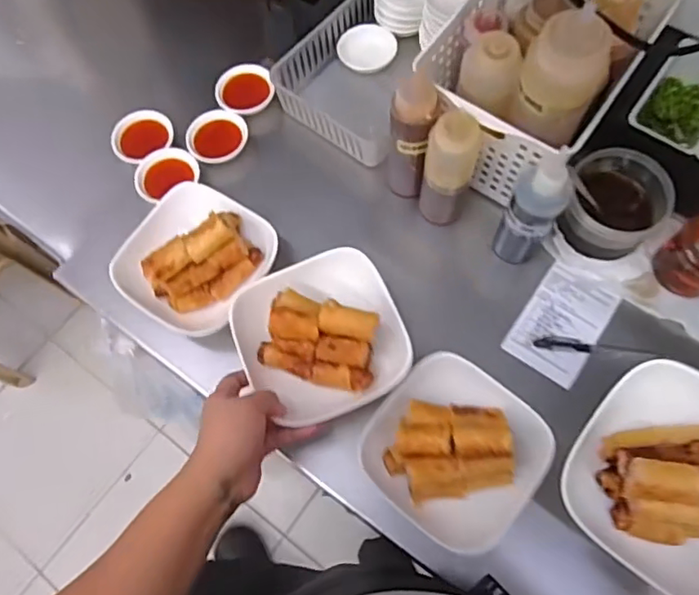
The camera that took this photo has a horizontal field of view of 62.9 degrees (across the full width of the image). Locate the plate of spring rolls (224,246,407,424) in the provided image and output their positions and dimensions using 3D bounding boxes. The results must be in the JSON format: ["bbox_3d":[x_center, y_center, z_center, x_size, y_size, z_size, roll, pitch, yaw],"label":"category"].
[{"bbox_3d":[-0.029,0.032,0.528,0.145,0.047,0.146,-23,71,-7],"label":"plate of spring rolls"}]

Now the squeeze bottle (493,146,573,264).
[{"bbox_3d":[0.181,-0.086,0.569,0.054,0.166,0.052,29,73,12],"label":"squeeze bottle"}]

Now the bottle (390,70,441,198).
[{"bbox_3d":[0.063,-0.162,0.593,0.050,0.154,0.047,10,70,5],"label":"bottle"}]

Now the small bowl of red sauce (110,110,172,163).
[{"bbox_3d":[-0.250,-0.194,0.695,0.072,0.022,0.068,-1,70,2],"label":"small bowl of red sauce"}]

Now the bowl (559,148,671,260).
[{"bbox_3d":[0.274,-0.100,0.604,0.098,0.079,0.101,-1,70,2],"label":"bowl"}]

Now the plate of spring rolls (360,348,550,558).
[{"bbox_3d":[0.100,0.137,0.526,0.154,0.062,0.144,-1,70,2],"label":"plate of spring rolls"}]

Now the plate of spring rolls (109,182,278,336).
[{"bbox_3d":[-0.164,-0.046,0.603,0.143,0.073,0.145,29,73,12],"label":"plate of spring rolls"}]

